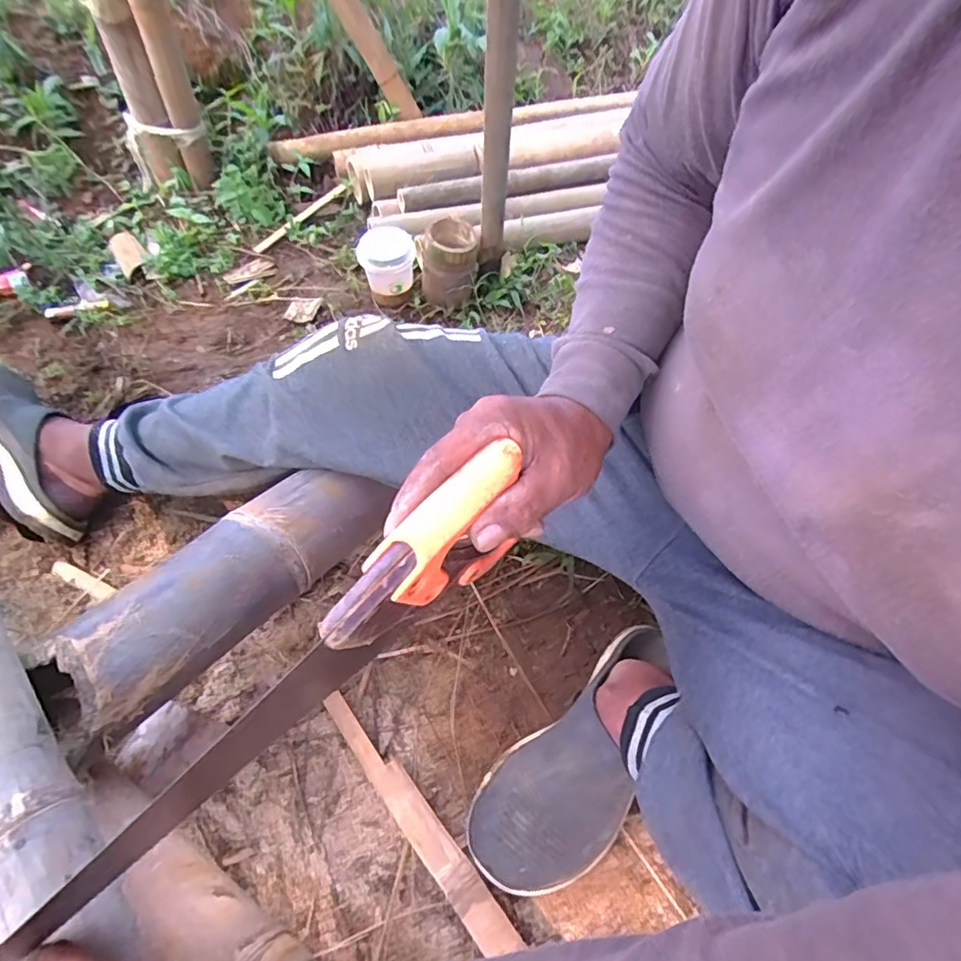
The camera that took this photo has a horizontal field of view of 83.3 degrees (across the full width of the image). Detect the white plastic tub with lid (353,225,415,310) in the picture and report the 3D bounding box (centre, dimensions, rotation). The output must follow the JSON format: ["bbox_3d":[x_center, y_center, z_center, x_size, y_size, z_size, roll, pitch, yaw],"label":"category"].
[{"bbox_3d":[-0.140,-0.339,0.854,0.078,0.086,0.079,25,57,15],"label":"white plastic tub with lid"}]

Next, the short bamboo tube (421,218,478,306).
[{"bbox_3d":[-0.050,-0.341,0.854,0.087,0.095,0.083,7,55,4],"label":"short bamboo tube"}]

